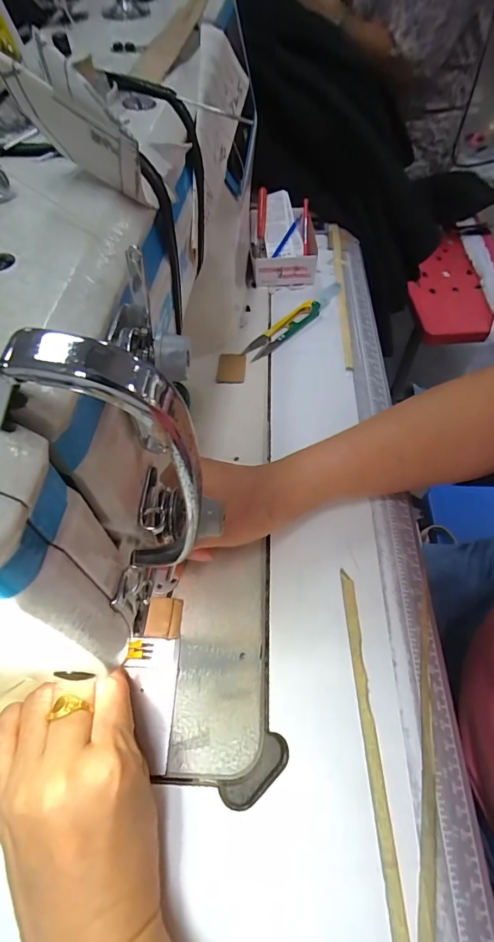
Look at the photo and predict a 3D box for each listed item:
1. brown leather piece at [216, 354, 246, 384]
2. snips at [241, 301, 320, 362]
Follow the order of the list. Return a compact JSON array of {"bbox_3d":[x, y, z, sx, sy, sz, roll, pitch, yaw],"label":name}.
[{"bbox_3d":[-0.014,-0.099,0.410,0.026,0.004,0.039,2,57,3],"label":"brown leather piece"},{"bbox_3d":[0.038,-0.145,0.438,0.024,0.013,0.101,38,65,23],"label":"snips"}]

